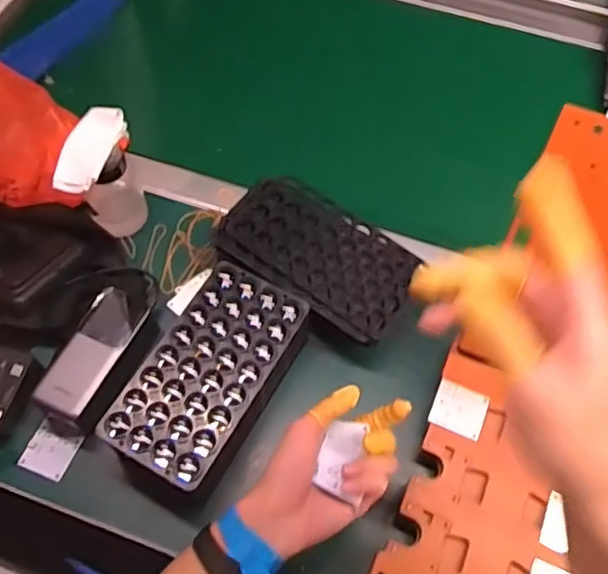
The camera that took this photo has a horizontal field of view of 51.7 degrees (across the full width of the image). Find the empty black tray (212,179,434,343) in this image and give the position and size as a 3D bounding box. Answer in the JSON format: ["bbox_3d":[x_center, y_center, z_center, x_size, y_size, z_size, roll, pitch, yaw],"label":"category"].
[{"bbox_3d":[0.013,-0.038,0.634,0.200,0.020,0.119,30,65,14],"label":"empty black tray"}]

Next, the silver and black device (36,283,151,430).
[{"bbox_3d":[-0.196,0.063,0.601,0.055,0.053,0.138,21,63,10],"label":"silver and black device"}]

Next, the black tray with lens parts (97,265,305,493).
[{"bbox_3d":[-0.083,0.086,0.586,0.104,0.084,0.199,25,63,12],"label":"black tray with lens parts"}]

